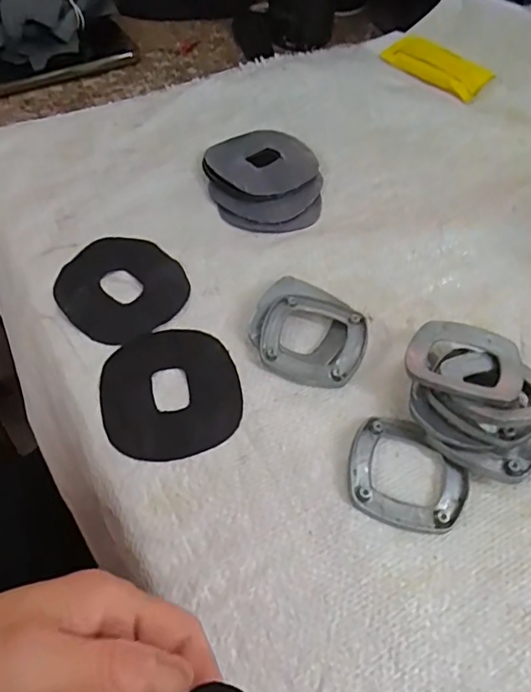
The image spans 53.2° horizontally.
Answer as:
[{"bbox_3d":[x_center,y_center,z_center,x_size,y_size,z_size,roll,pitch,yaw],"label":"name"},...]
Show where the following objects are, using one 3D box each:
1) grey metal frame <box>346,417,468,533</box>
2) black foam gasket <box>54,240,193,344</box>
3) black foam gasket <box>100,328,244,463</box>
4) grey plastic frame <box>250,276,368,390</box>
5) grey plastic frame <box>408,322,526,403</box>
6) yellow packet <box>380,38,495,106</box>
[{"bbox_3d":[0.075,0.066,0.279,0.061,0.008,0.057,16,57,9],"label":"grey metal frame"},{"bbox_3d":[-0.094,-0.038,0.344,0.080,0.006,0.077,1,56,-1],"label":"black foam gasket"},{"bbox_3d":[-0.054,0.026,0.304,0.076,0.005,0.080,-14,57,-11],"label":"black foam gasket"},{"bbox_3d":[0.027,-0.009,0.324,0.068,0.013,0.065,22,58,13],"label":"grey plastic frame"},{"bbox_3d":[0.111,0.008,0.296,0.061,0.007,0.058,11,44,12],"label":"grey plastic frame"},{"bbox_3d":[0.166,-0.270,0.509,0.056,0.006,0.103,-38,64,-24],"label":"yellow packet"}]

